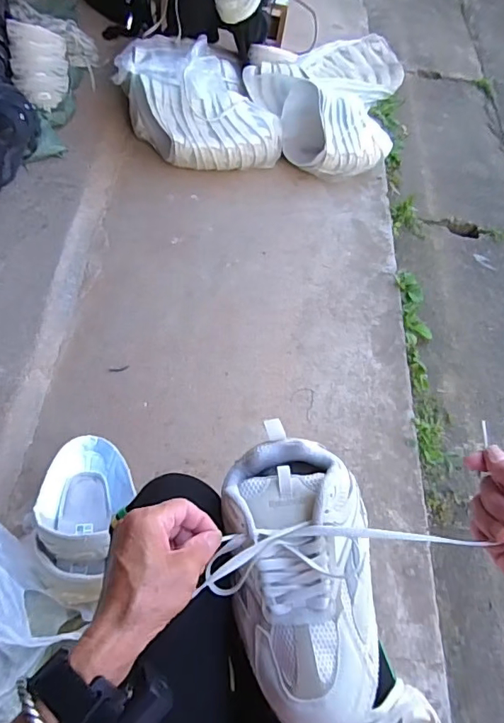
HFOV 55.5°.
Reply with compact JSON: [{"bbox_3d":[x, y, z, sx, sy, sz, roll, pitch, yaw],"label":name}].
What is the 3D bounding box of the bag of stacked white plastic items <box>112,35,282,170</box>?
[{"bbox_3d":[-0.145,-0.664,1.257,0.312,0.210,0.373,-24,65,-17],"label":"bag of stacked white plastic items"}]

